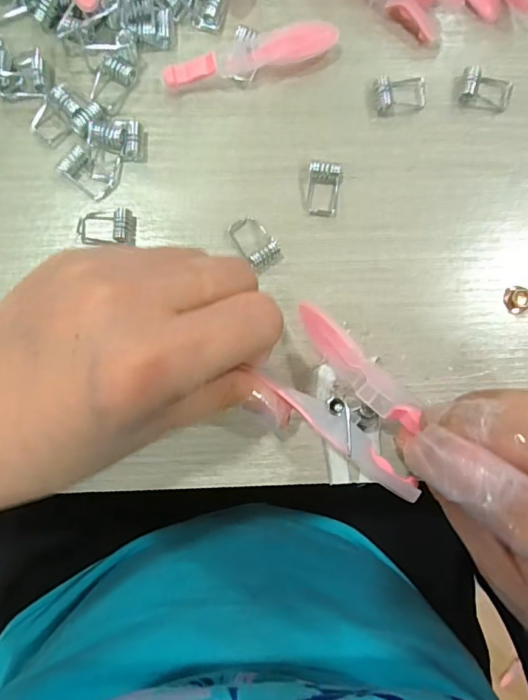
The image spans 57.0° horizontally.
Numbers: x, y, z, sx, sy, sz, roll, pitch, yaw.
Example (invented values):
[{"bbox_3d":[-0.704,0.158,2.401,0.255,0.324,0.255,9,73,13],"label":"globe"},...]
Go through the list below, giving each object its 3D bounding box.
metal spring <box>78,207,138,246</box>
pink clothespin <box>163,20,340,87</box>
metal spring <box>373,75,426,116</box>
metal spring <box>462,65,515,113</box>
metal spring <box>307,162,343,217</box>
[{"bbox_3d":[-0.067,-0.053,0.208,0.025,0.006,0.015,3,84,-1],"label":"metal spring"},{"bbox_3d":[-0.005,-0.130,0.216,0.078,0.011,0.013,-18,85,-3],"label":"pink clothespin"},{"bbox_3d":[0.062,-0.116,0.219,0.025,0.005,0.015,-10,85,-2],"label":"metal spring"},{"bbox_3d":[0.101,-0.118,0.219,0.024,0.007,0.015,14,84,0],"label":"metal spring"},{"bbox_3d":[0.027,-0.070,0.212,0.015,0.007,0.022,4,84,-1],"label":"metal spring"}]

